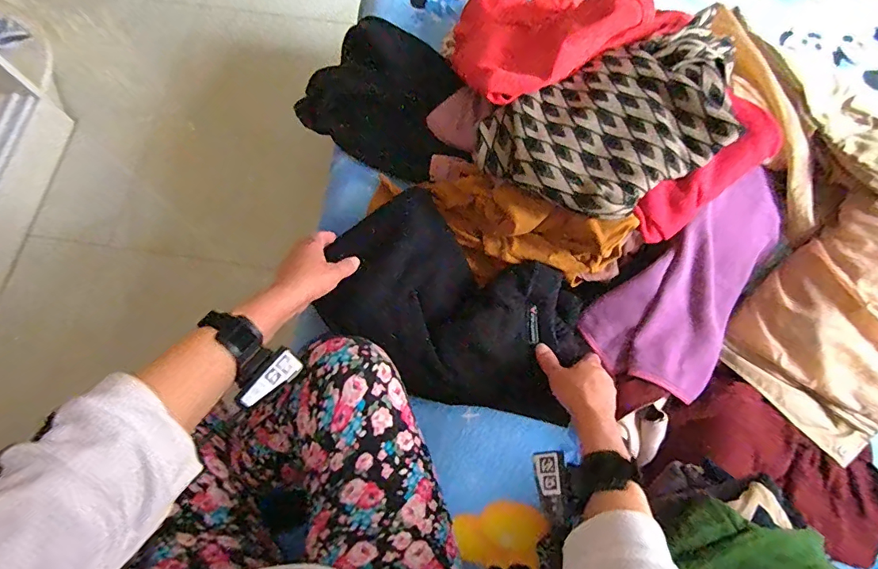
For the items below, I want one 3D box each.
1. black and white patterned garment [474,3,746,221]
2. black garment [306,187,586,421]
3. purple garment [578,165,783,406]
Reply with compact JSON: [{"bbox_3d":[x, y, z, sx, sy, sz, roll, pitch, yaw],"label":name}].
[{"bbox_3d":[0.230,-0.199,0.559,0.314,0.094,0.189,-27,75,-10],"label":"black and white patterned garment"},{"bbox_3d":[0.018,0.035,0.614,0.353,0.054,0.219,33,74,8],"label":"black garment"},{"bbox_3d":[0.337,0.004,0.588,0.159,0.062,0.300,42,88,11],"label":"purple garment"}]

